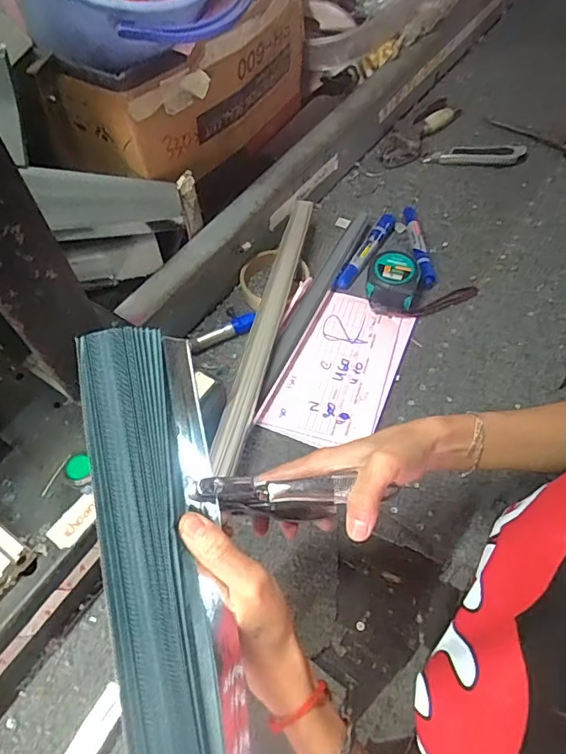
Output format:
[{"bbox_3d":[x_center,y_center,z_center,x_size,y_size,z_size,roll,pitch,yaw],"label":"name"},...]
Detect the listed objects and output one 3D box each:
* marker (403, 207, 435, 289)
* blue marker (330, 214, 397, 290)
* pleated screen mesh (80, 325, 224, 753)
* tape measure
[{"bbox_3d":[0.177,-0.174,0.670,0.023,0.016,0.141,-2,60,-2],"label":"marker"},{"bbox_3d":[0.108,-0.166,0.672,0.020,0.014,0.144,30,64,16],"label":"blue marker"},{"bbox_3d":[-0.057,0.161,0.254,0.050,0.018,0.396,-11,73,-7],"label":"pleated screen mesh"},{"bbox_3d":[0.168,-0.108,0.625,0.133,0.040,0.074,14,61,9],"label":"tape measure"}]

